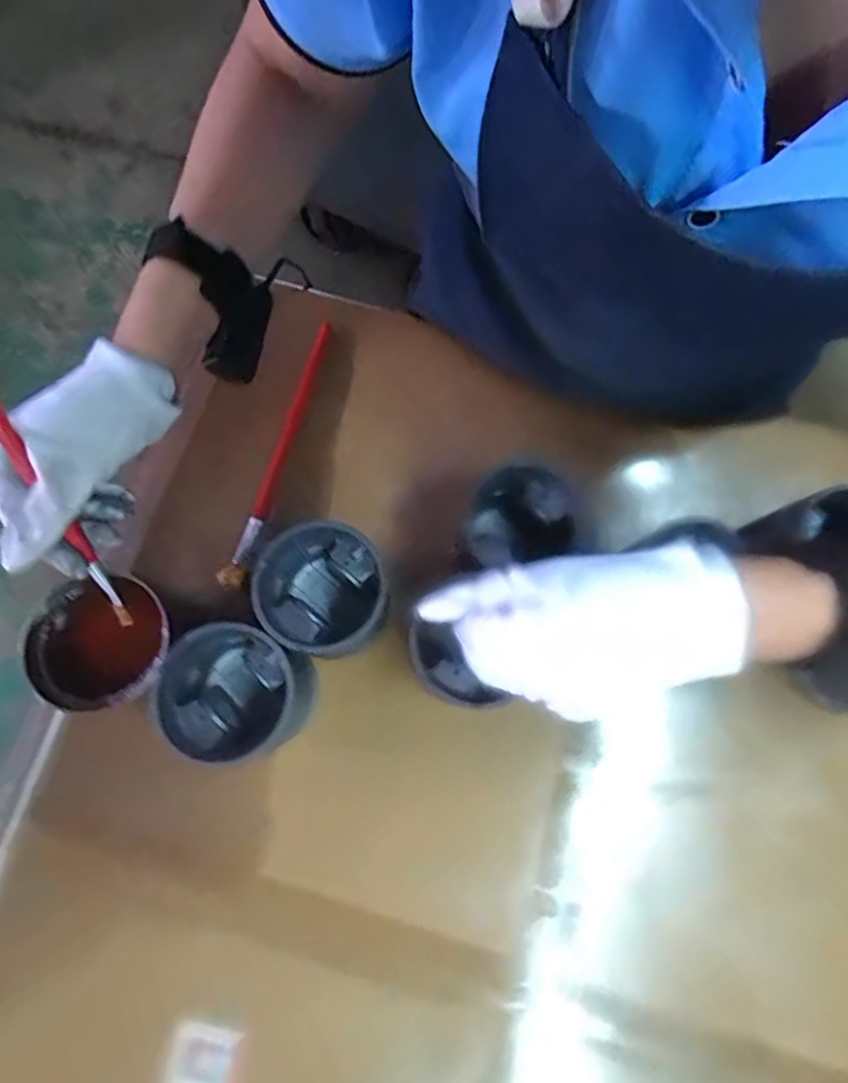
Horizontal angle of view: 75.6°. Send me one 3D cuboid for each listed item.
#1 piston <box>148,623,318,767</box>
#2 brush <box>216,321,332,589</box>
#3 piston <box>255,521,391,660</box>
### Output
[{"bbox_3d":[-0.133,0.106,0.390,0.078,0.084,0.084,1,75,-3],"label":"piston"},{"bbox_3d":[-0.132,-0.085,0.498,0.020,0.012,0.263,15,75,1],"label":"brush"},{"bbox_3d":[-0.072,0.041,0.410,0.085,0.087,0.090,1,75,-3],"label":"piston"}]

